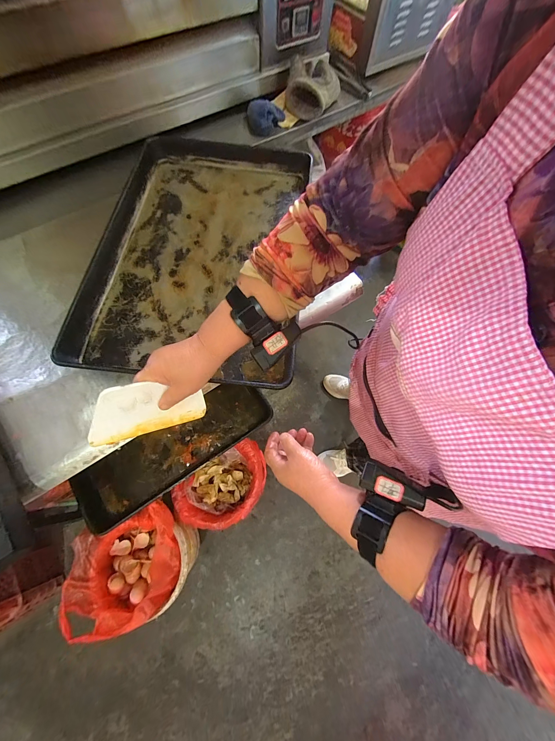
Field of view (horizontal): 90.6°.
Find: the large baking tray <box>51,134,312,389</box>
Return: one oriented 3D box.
[{"bbox_3d":[-0.156,-0.273,0.578,0.417,0.066,0.621,8,70,0],"label":"large baking tray"}]

